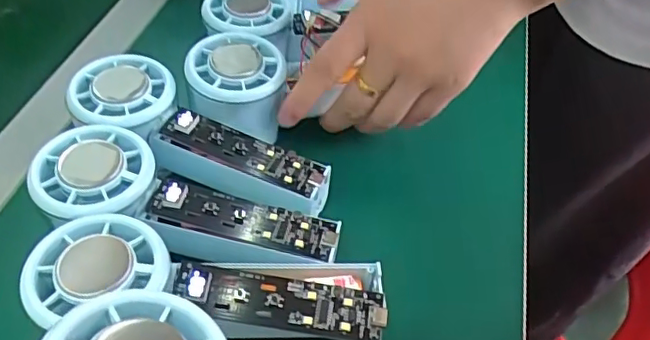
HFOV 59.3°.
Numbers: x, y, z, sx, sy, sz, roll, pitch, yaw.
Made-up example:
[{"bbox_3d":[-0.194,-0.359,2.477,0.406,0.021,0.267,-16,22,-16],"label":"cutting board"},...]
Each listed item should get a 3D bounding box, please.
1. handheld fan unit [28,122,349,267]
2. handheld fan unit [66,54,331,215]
[{"bbox_3d":[-0.070,0.024,0.293,0.156,0.046,0.061,19,48,-1],"label":"handheld fan unit"},{"bbox_3d":[-0.073,-0.015,0.324,0.155,0.041,0.057,27,52,5],"label":"handheld fan unit"}]

